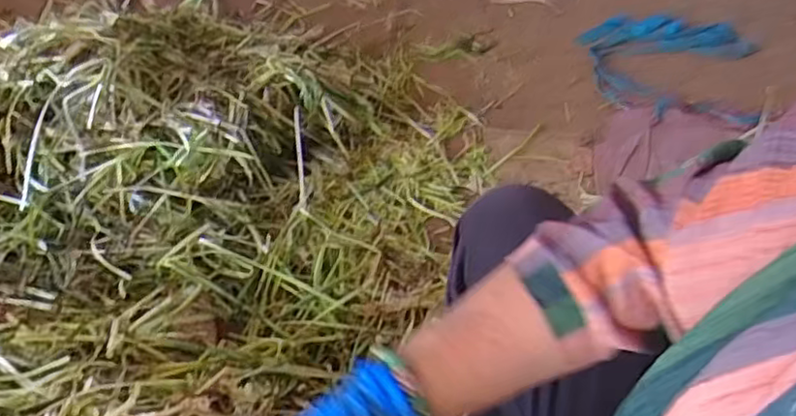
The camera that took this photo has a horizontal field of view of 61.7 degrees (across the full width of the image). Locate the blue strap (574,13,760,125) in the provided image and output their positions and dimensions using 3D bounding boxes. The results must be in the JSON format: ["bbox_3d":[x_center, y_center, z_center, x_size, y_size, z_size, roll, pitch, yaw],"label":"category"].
[{"bbox_3d":[0.577,-0.305,1.403,0.363,0.031,0.383,6,48,2],"label":"blue strap"}]

